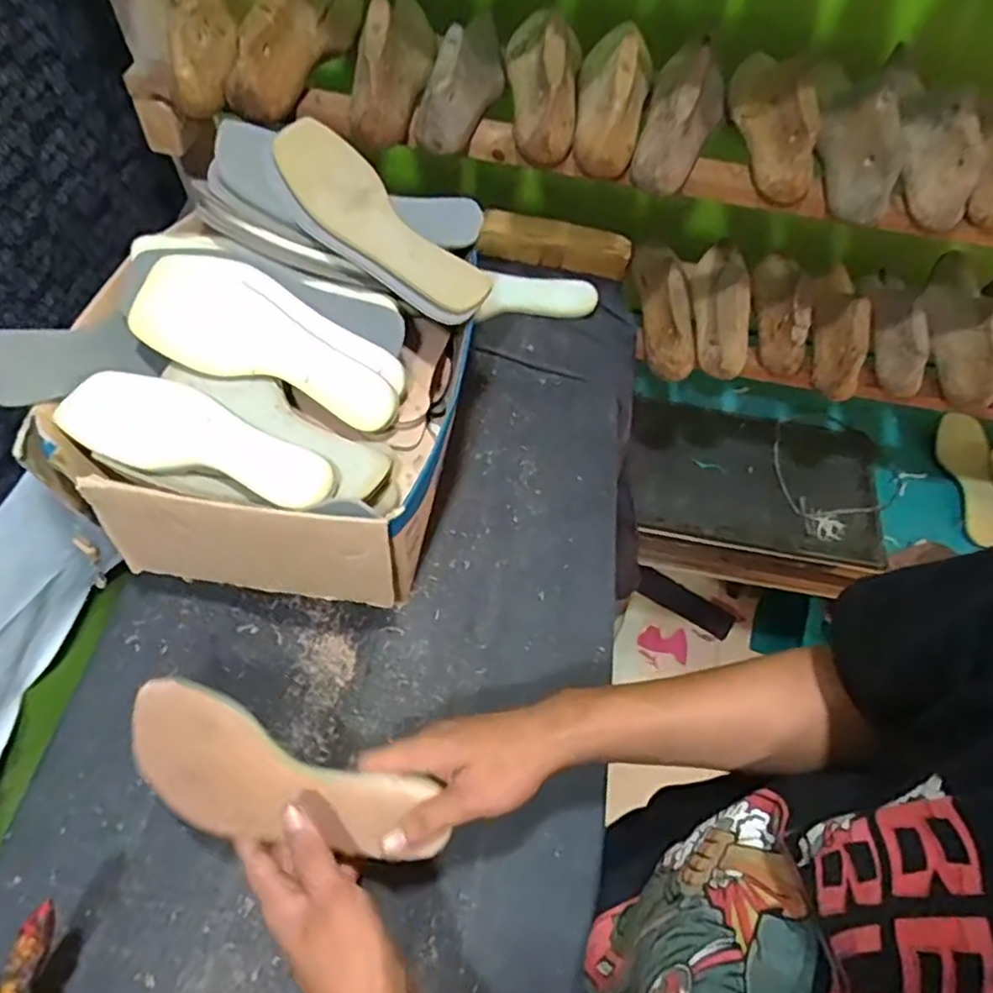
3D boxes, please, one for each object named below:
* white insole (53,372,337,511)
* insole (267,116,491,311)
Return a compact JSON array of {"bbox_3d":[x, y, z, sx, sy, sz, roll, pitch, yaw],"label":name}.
[{"bbox_3d":[-0.238,-0.048,0.543,0.230,0.026,0.075,17,60,6],"label":"white insole"},{"bbox_3d":[-0.105,-0.249,0.597,0.234,0.021,0.077,42,65,5],"label":"insole"}]

